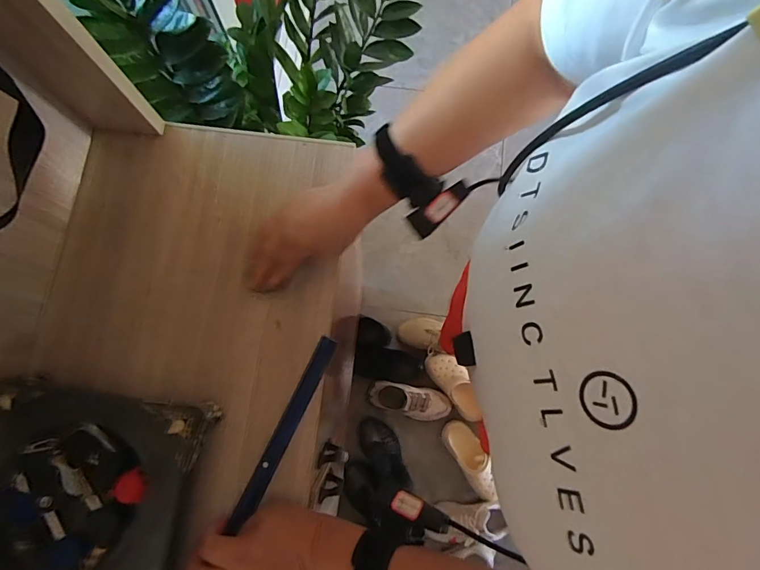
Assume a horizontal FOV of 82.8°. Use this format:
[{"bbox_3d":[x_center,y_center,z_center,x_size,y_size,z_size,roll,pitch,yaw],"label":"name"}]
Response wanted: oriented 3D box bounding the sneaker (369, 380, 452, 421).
[{"bbox_3d":[0.085,0.346,1.285,0.251,0.128,0.098,16,79,-12],"label":"sneaker"}]

